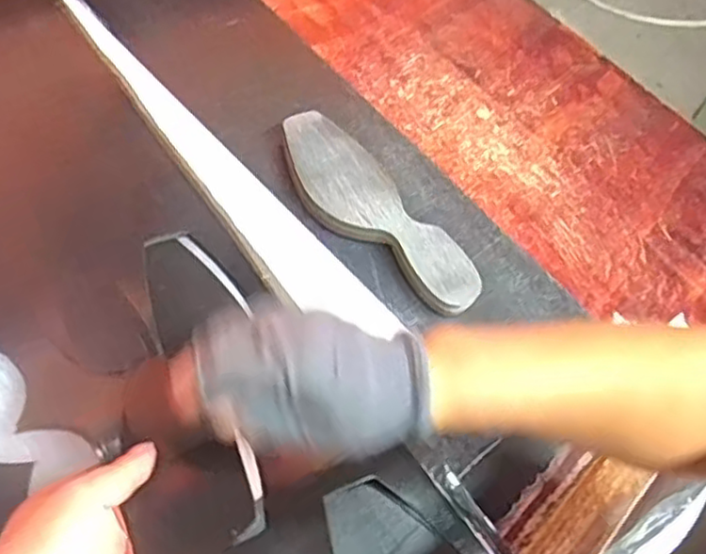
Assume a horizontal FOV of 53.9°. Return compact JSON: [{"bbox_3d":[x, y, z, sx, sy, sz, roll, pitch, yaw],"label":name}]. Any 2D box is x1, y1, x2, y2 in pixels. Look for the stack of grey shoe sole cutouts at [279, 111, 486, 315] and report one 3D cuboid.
[{"bbox_3d":[0.015,-0.051,0.555,0.068,0.020,0.207,-35,73,-29],"label":"stack of grey shoe sole cutouts"}]

